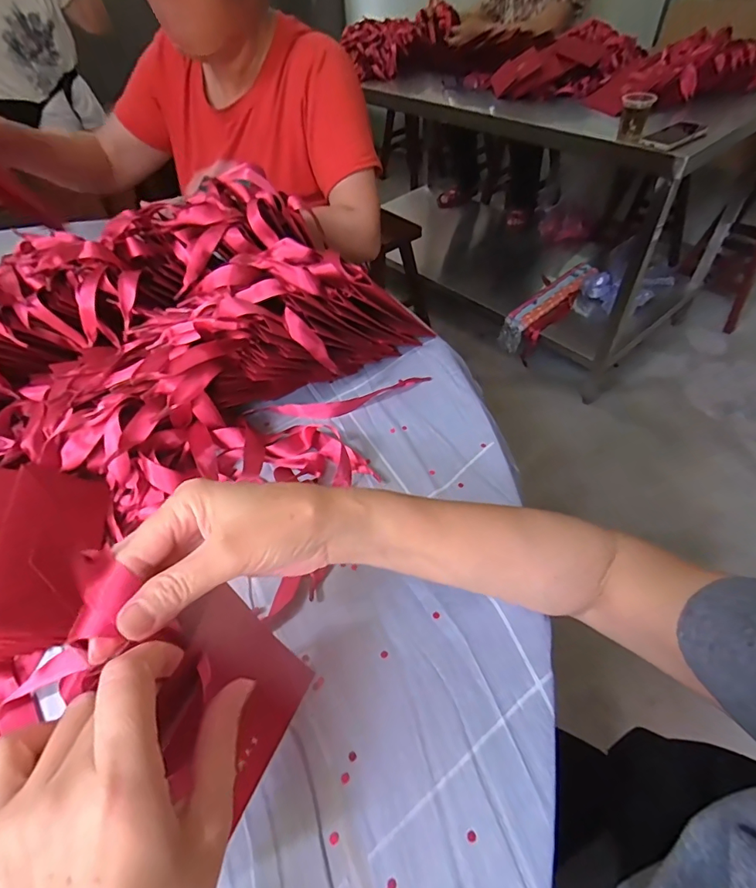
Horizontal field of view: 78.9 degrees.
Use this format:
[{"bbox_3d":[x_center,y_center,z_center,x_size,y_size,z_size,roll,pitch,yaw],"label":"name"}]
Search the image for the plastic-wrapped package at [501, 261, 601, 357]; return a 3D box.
[{"bbox_3d":[0.646,-0.519,1.704,0.488,0.126,0.141,-36,56,-24],"label":"plastic-wrapped package"}]

